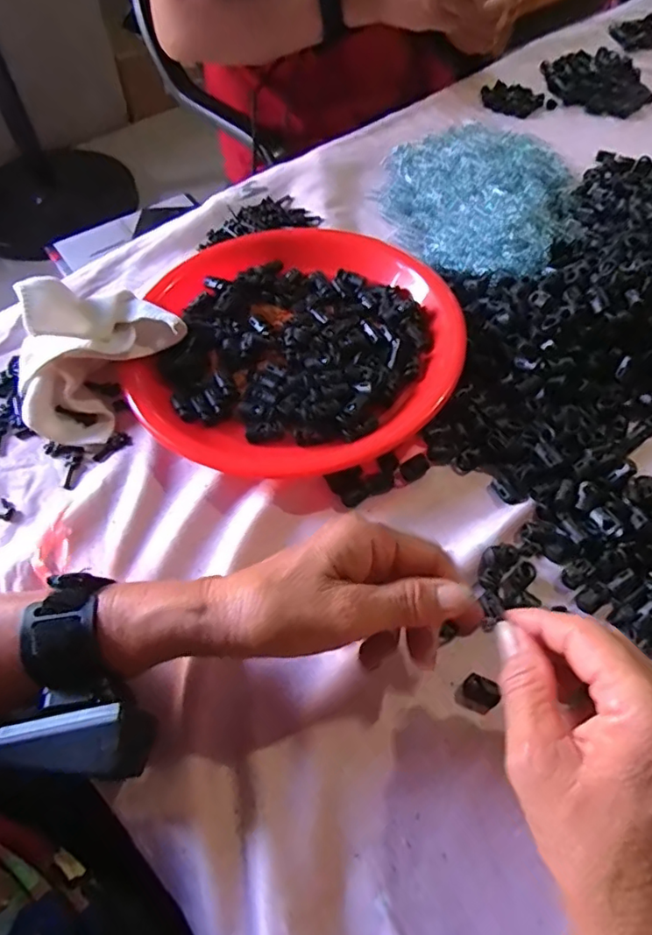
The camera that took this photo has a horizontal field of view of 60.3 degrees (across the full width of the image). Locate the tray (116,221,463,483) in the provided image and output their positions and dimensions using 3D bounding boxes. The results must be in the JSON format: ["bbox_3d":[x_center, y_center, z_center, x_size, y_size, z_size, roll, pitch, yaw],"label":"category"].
[{"bbox_3d":[-0.021,-0.104,0.444,0.243,0.023,0.244,10,60,9],"label":"tray"}]

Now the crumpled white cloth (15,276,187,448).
[{"bbox_3d":[-0.181,-0.089,0.415,0.094,0.066,0.125,34,64,20],"label":"crumpled white cloth"}]

